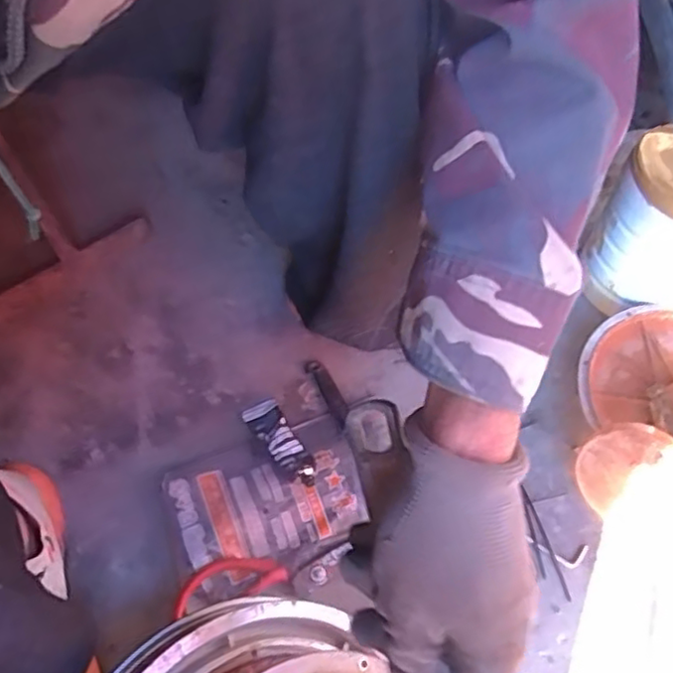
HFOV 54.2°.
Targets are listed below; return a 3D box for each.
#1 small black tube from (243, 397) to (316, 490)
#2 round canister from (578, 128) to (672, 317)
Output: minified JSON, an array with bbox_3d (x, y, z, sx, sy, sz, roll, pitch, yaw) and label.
[{"bbox_3d":[-0.052,0.100,0.624,0.034,0.015,0.109,-29,48,-16],"label":"small black tube"},{"bbox_3d":[0.330,-0.106,0.656,0.122,0.153,0.130,0,59,0],"label":"round canister"}]

